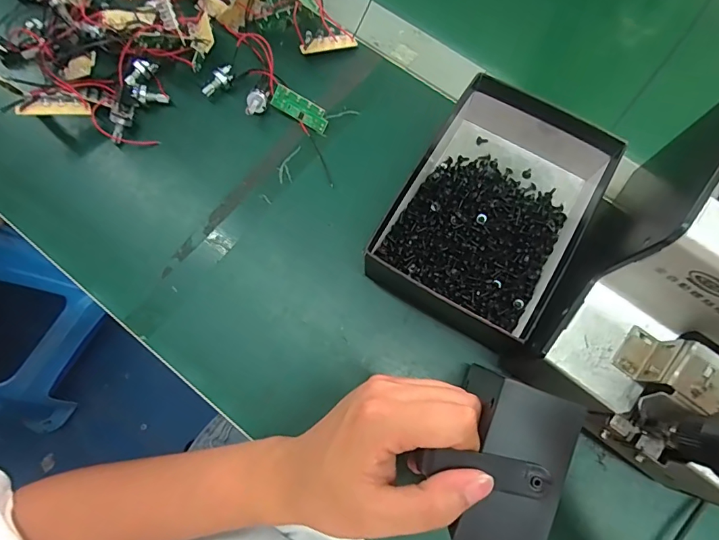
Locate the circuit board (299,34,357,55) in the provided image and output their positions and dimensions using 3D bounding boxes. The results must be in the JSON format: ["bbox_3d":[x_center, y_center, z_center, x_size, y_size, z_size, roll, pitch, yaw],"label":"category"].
[{"bbox_3d":[-0.027,-0.191,0.371,0.048,0.004,0.011,-15,100,-14],"label":"circuit board"}]

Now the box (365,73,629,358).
[{"bbox_3d":[0.095,-0.048,0.312,0.120,0.048,0.182,30,77,9],"label":"box"}]

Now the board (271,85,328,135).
[{"bbox_3d":[-0.047,-0.129,0.351,0.048,0.004,0.017,29,106,-1],"label":"board"}]

